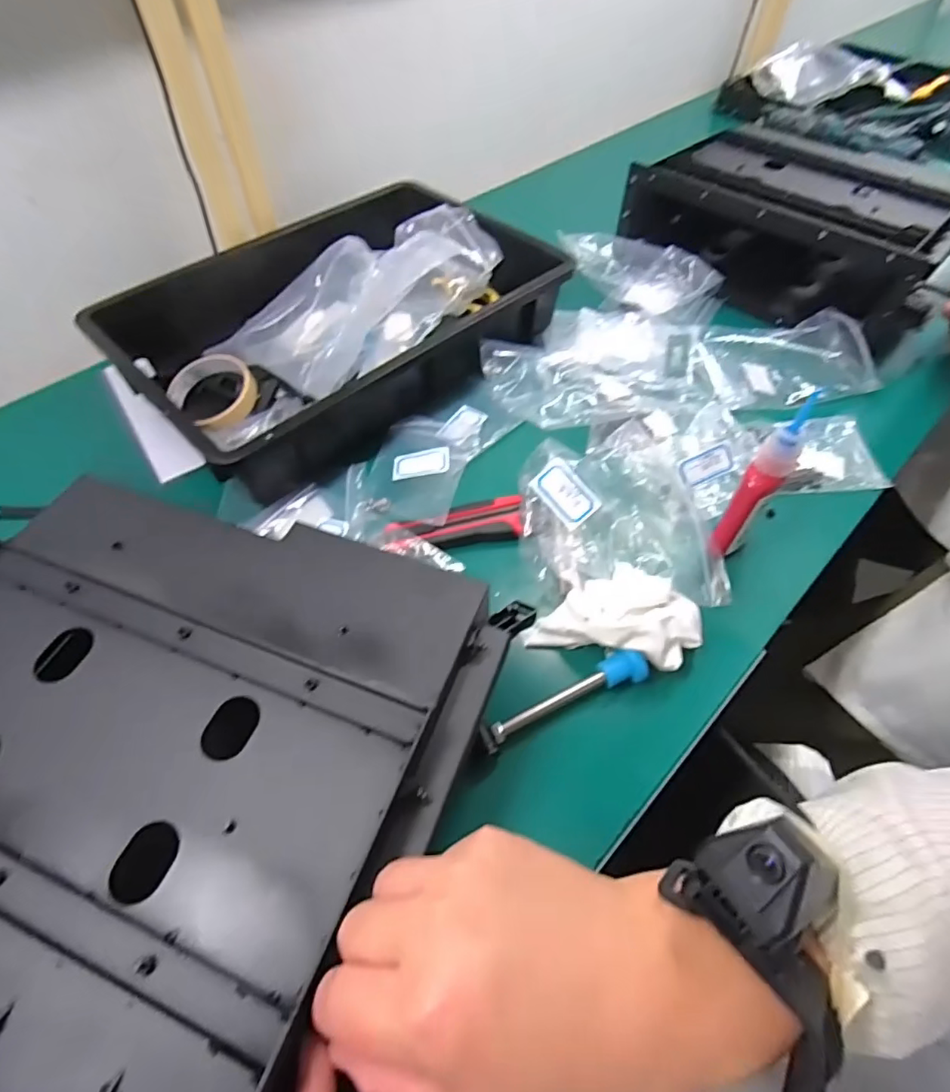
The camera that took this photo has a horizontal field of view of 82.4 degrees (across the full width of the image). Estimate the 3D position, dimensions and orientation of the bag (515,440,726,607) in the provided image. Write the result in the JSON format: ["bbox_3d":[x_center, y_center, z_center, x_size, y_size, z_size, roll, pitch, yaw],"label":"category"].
[{"bbox_3d":[0.120,-0.029,0.450,0.162,0.056,0.140,-1,55,0],"label":"bag"}]

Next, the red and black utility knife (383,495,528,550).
[{"bbox_3d":[-0.015,-0.015,0.472,0.118,0.021,0.034,-14,56,-9],"label":"red and black utility knife"}]

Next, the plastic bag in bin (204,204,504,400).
[{"bbox_3d":[-0.116,-0.267,0.577,0.186,0.122,0.278,30,61,20],"label":"plastic bag in bin"}]

